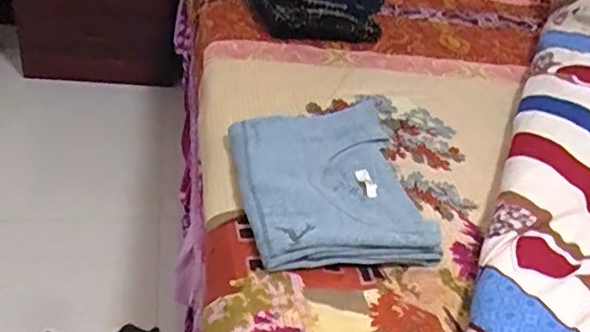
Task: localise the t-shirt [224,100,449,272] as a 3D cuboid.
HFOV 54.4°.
[{"bbox_3d":[0.044,0.018,0.767,0.234,0.052,0.295,0,38,-14],"label":"t-shirt"}]

